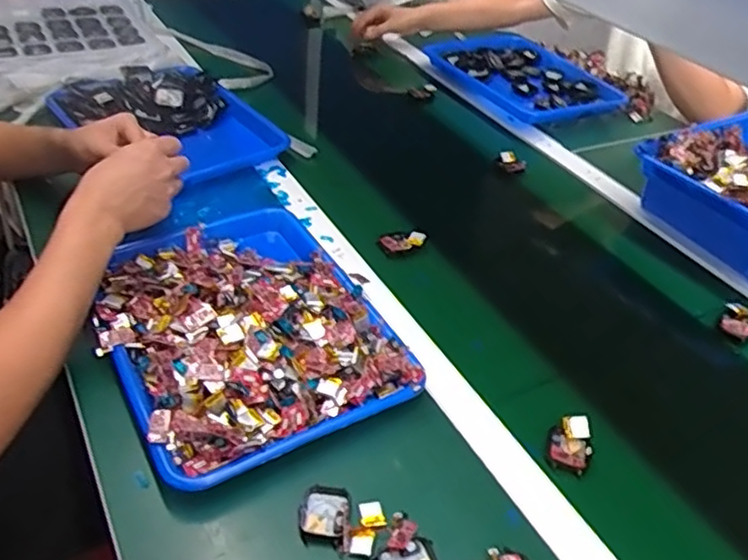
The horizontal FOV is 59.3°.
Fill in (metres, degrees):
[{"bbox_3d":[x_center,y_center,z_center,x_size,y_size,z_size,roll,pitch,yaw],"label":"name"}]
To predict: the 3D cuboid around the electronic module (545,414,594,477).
[{"bbox_3d":[0.180,0.147,0.599,0.038,0.014,0.059,17,41,14],"label":"electronic module"}]

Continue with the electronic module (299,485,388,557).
[{"bbox_3d":[-0.027,0.193,0.528,0.065,0.012,0.046,14,40,10],"label":"electronic module"}]

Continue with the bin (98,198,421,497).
[{"bbox_3d":[-0.135,0.041,0.666,0.249,0.059,0.330,-19,45,-26],"label":"bin"}]

